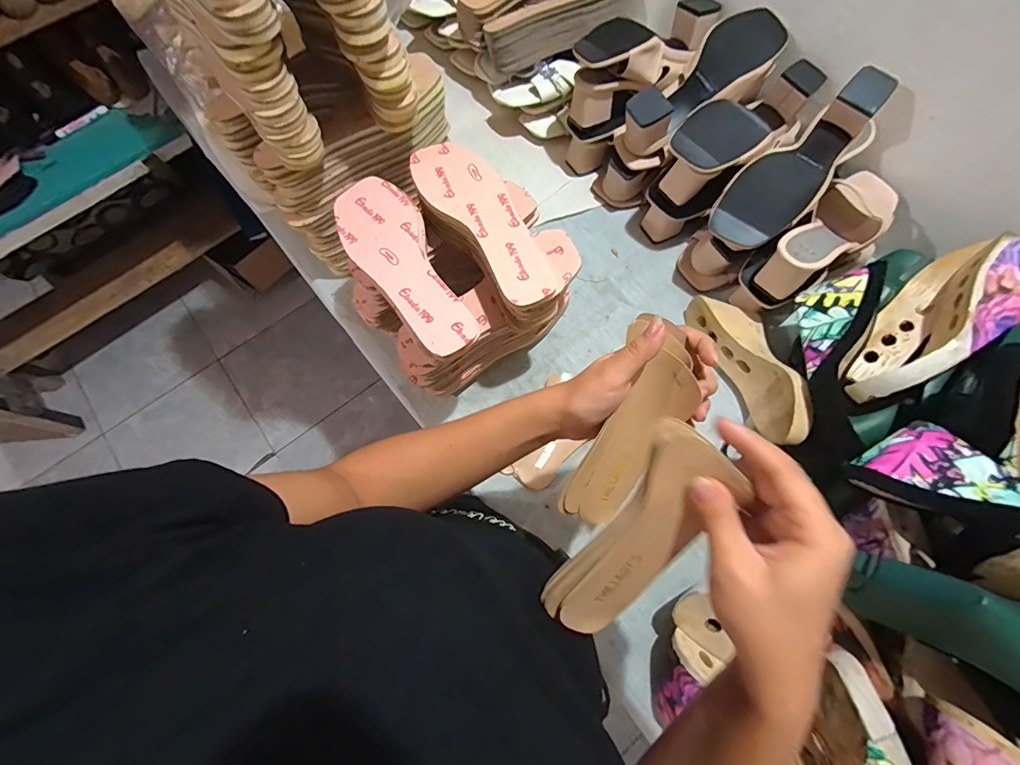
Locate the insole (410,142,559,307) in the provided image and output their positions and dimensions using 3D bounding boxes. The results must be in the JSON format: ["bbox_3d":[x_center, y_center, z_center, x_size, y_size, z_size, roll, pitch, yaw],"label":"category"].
[{"bbox_3d":[-0.027,-0.184,0.479,0.078,0.007,0.234,-34,74,-11],"label":"insole"}]

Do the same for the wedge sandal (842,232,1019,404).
[{"bbox_3d":[0.477,-0.075,0.490,0.242,0.097,0.092,-31,72,-9],"label":"wedge sandal"}]

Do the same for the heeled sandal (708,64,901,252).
[{"bbox_3d":[0.355,-0.264,0.543,0.236,0.073,0.091,-45,74,4],"label":"heeled sandal"}]

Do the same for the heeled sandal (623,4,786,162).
[{"bbox_3d":[0.260,-0.397,0.592,0.234,0.096,0.091,-37,73,4],"label":"heeled sandal"}]

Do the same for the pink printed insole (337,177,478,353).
[{"bbox_3d":[-0.115,-0.132,0.458,0.083,0.008,0.235,-31,72,-9],"label":"pink printed insole"}]

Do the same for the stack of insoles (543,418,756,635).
[{"bbox_3d":[0.078,0.096,0.263,0.061,0.011,0.155,22,113,-13],"label":"stack of insoles"}]

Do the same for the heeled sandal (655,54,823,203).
[{"bbox_3d":[0.307,-0.331,0.580,0.229,0.079,0.089,-40,74,-12],"label":"heeled sandal"}]

